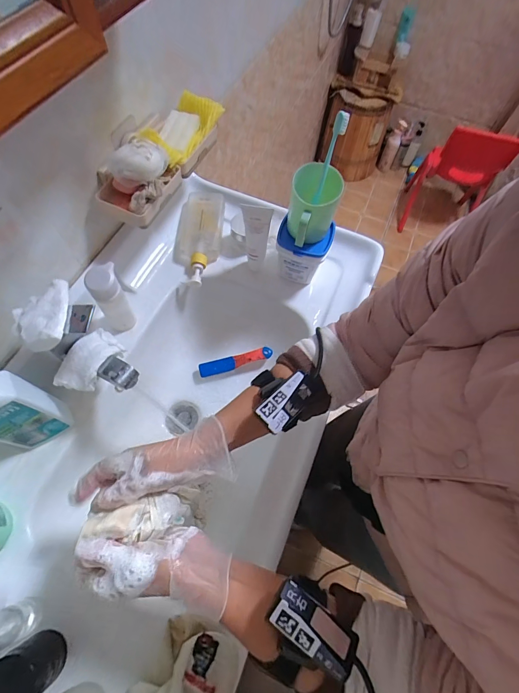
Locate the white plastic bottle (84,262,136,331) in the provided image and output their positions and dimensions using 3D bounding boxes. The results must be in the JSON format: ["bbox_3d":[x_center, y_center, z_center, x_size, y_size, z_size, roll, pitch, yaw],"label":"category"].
[{"bbox_3d":[-0.241,-0.073,0.548,0.047,0.147,0.042,-18,67,-11],"label":"white plastic bottle"}]

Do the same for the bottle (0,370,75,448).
[{"bbox_3d":[-0.321,0.078,0.419,0.074,0.197,0.042,-28,69,-15],"label":"bottle"}]

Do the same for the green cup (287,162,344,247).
[{"bbox_3d":[0.089,-0.218,0.540,0.078,0.103,0.102,5,64,0],"label":"green cup"}]

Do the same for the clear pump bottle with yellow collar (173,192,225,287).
[{"bbox_3d":[-0.125,-0.221,0.670,0.094,0.054,0.209,6,64,0],"label":"clear pump bottle with yellow collar"}]

